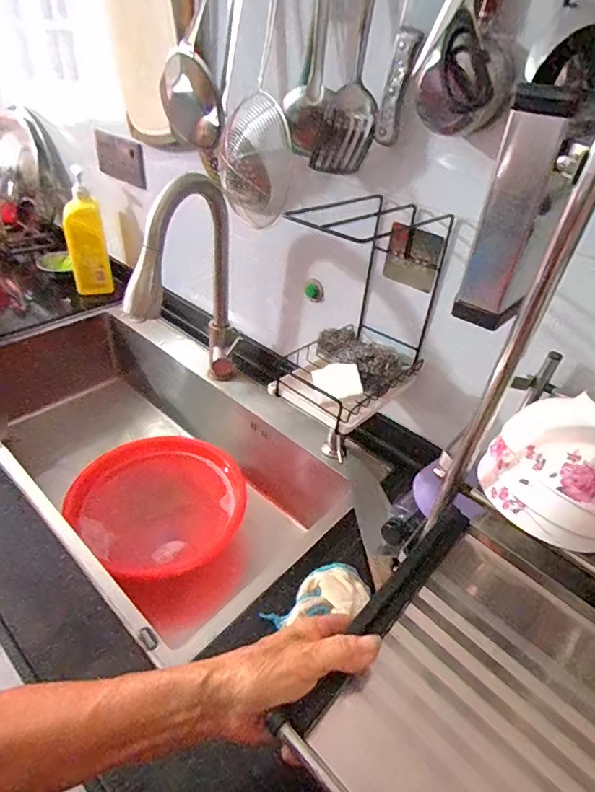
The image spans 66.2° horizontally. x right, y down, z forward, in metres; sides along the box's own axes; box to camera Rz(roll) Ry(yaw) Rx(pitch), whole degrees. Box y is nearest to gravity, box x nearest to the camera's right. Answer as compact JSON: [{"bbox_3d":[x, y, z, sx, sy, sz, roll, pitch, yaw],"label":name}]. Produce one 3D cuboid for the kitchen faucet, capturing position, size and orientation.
[{"bbox_3d":[-0.183,-0.146,0.742,0.061,0.379,0.227,25,42,22],"label":"kitchen faucet"}]

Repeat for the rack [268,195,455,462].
[{"bbox_3d":[0.088,-0.103,0.625,0.152,0.200,0.226,27,43,24],"label":"rack"}]

